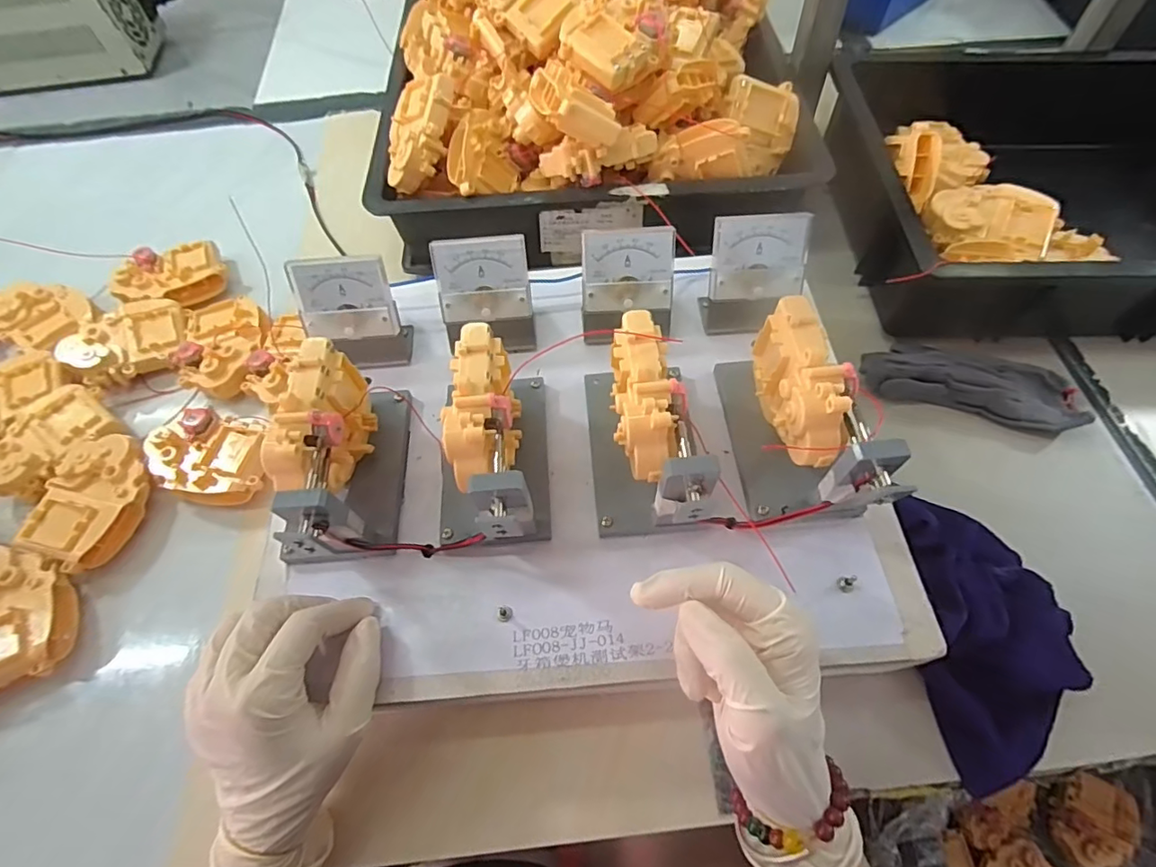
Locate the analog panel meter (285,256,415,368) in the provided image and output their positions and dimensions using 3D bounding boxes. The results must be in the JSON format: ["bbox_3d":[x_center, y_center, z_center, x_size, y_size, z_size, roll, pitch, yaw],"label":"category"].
[{"bbox_3d":[-0.161,-0.081,0.382,0.064,0.077,0.048,-9,61,-3],"label":"analog panel meter"}]

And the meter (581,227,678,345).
[{"bbox_3d":[0.035,-0.103,0.387,0.065,0.074,0.039,-5,61,-1],"label":"meter"}]

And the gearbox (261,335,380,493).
[{"bbox_3d":[-0.150,-0.003,0.323,0.032,0.065,0.089,-2,61,1],"label":"gearbox"}]

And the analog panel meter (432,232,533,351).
[{"bbox_3d":[-0.066,-0.097,0.387,0.063,0.071,0.044,-6,61,-2],"label":"analog panel meter"}]

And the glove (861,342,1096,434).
[{"bbox_3d":[0.321,-0.042,0.441,0.160,0.020,0.057,10,62,7],"label":"glove"}]

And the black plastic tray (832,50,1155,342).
[{"bbox_3d":[0.485,-0.226,0.506,0.438,0.114,0.312,-1,61,1],"label":"black plastic tray"}]

